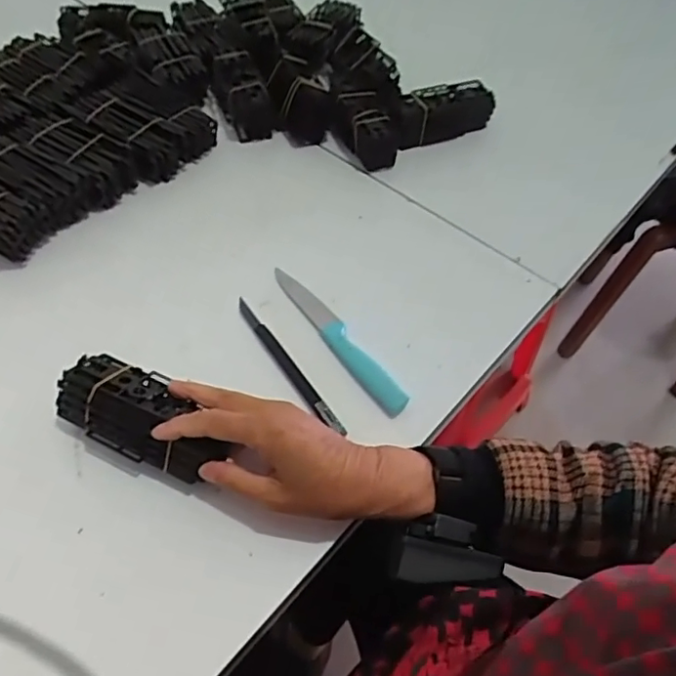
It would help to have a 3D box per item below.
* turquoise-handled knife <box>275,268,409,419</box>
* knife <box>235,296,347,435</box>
[{"bbox_3d":[-0.003,-0.006,0.506,0.023,0.012,0.180,-29,60,-21],"label":"turquoise-handled knife"},{"bbox_3d":[-0.045,0.017,0.490,0.012,0.010,0.150,-27,59,-21],"label":"knife"}]

